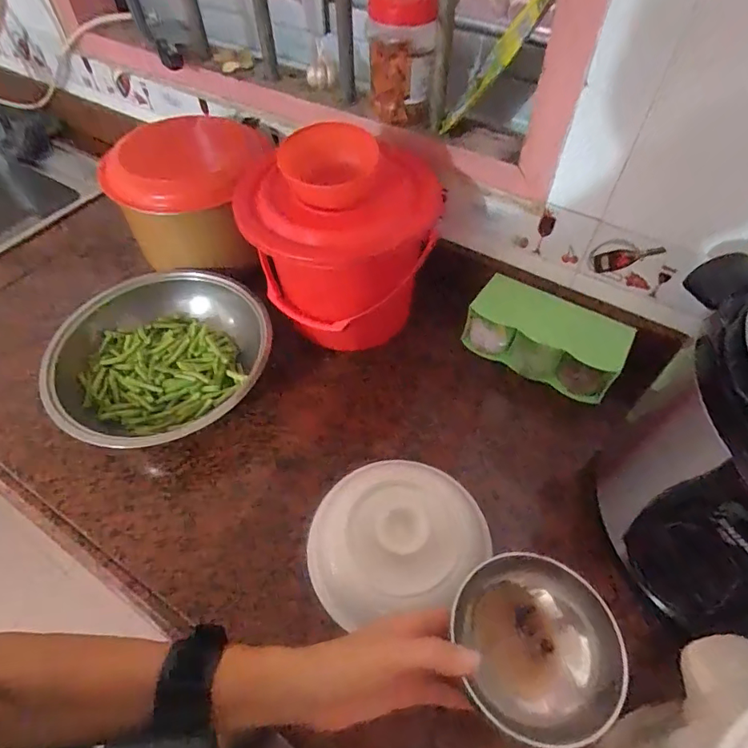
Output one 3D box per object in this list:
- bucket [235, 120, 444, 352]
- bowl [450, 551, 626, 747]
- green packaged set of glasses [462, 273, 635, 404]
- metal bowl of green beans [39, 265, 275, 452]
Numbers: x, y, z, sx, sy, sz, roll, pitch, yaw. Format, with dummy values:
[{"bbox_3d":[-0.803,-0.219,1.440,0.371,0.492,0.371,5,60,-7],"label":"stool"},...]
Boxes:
[{"bbox_3d":[-0.033,-0.153,0.626,0.198,0.269,0.205,1,54,1],"label":"bucket"},{"bbox_3d":[0.122,0.204,0.366,0.105,0.047,0.120,-11,54,-9],"label":"bowl"},{"bbox_3d":[0.225,-0.043,0.653,0.201,0.098,0.087,28,58,18],"label":"green packaged set of glasses"},{"bbox_3d":[-0.274,-0.016,0.634,0.273,0.089,0.254,0,54,-1],"label":"metal bowl of green beans"}]

